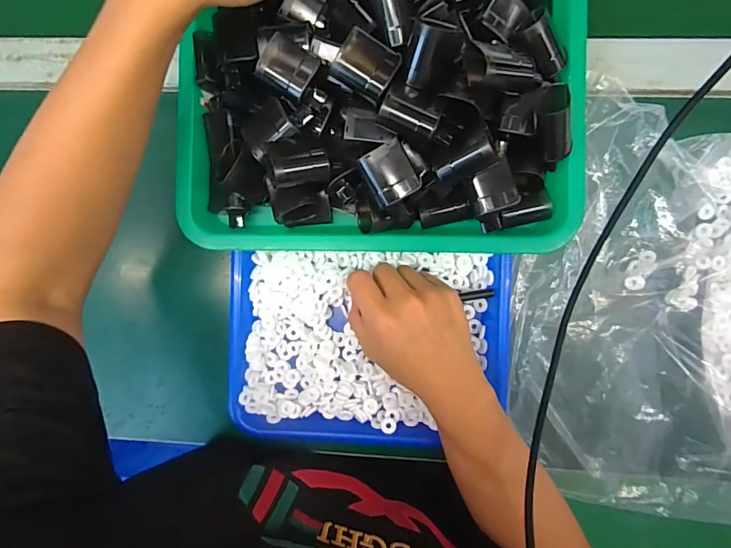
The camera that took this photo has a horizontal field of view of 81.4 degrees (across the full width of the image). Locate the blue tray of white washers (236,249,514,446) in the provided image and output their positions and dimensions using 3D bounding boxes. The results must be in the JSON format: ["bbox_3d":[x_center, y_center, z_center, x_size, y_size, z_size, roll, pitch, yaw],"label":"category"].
[{"bbox_3d":[0.003,0.067,0.386,0.246,0.026,0.172,1,91,5],"label":"blue tray of white washers"}]

